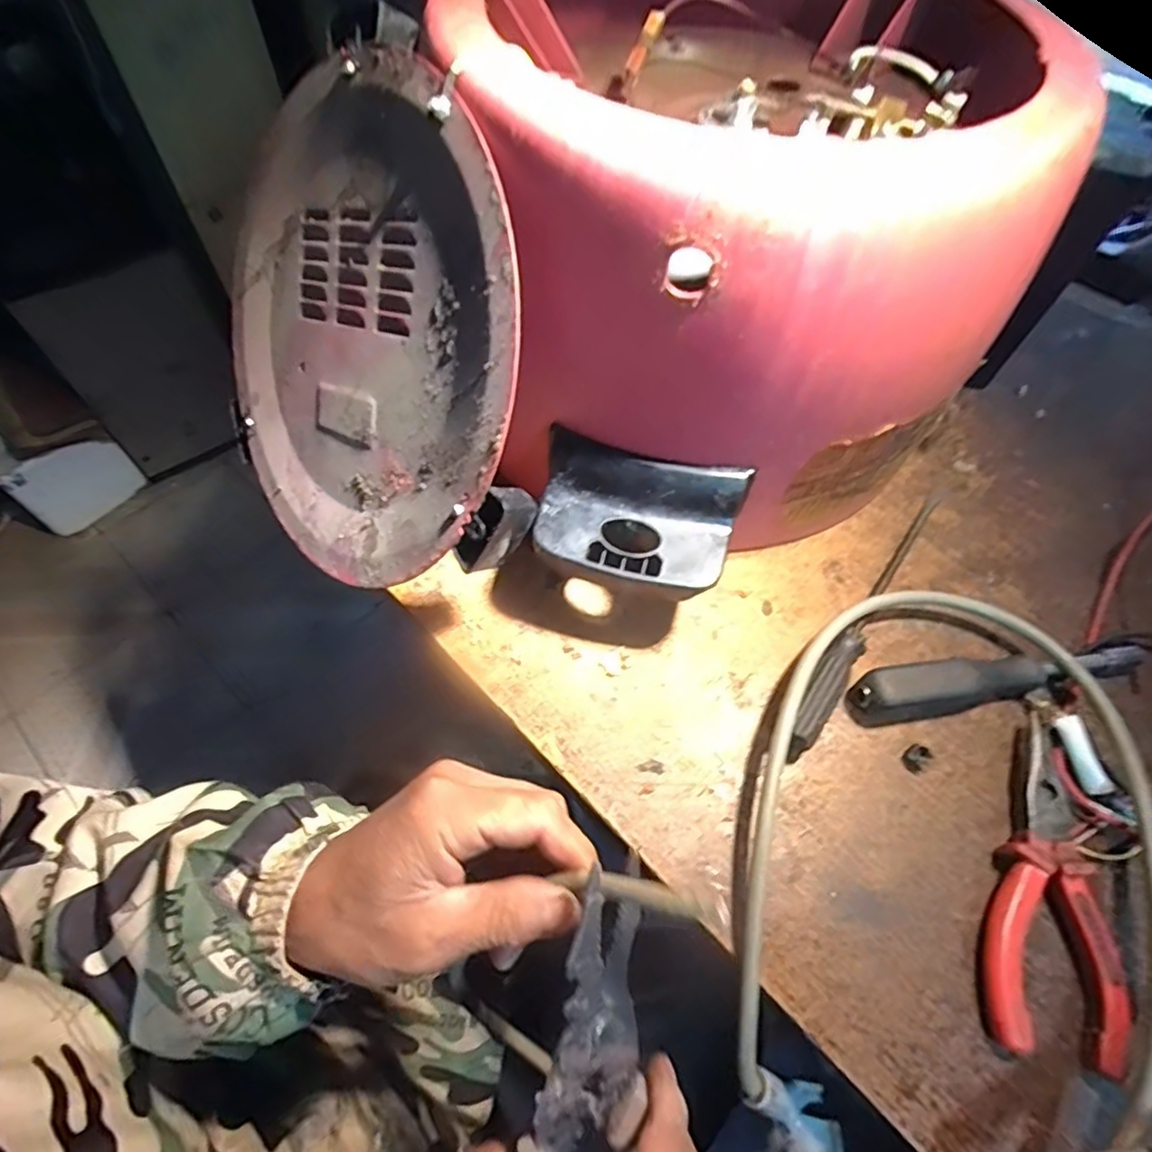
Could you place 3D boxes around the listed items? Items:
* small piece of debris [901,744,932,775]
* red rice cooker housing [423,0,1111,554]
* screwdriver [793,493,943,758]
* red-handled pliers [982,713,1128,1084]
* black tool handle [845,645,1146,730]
[{"bbox_3d":[0.175,0.093,0.316,0.015,0.006,0.011,-34,65,-21],"label":"small piece of debris"},{"bbox_3d":[0.075,-0.200,0.372,0.267,0.218,0.315,-10,59,-8],"label":"red rice cooker housing"},{"bbox_3d":[0.172,0.012,0.354,0.018,0.023,0.222,32,63,18],"label":"screwdriver"},{"bbox_3d":[0.217,0.139,0.282,0.050,0.018,0.142,17,59,9],"label":"red-handled pliers"},{"bbox_3d":[0.230,0.055,0.334,0.166,0.021,0.024,-8,58,-7],"label":"black tool handle"}]

